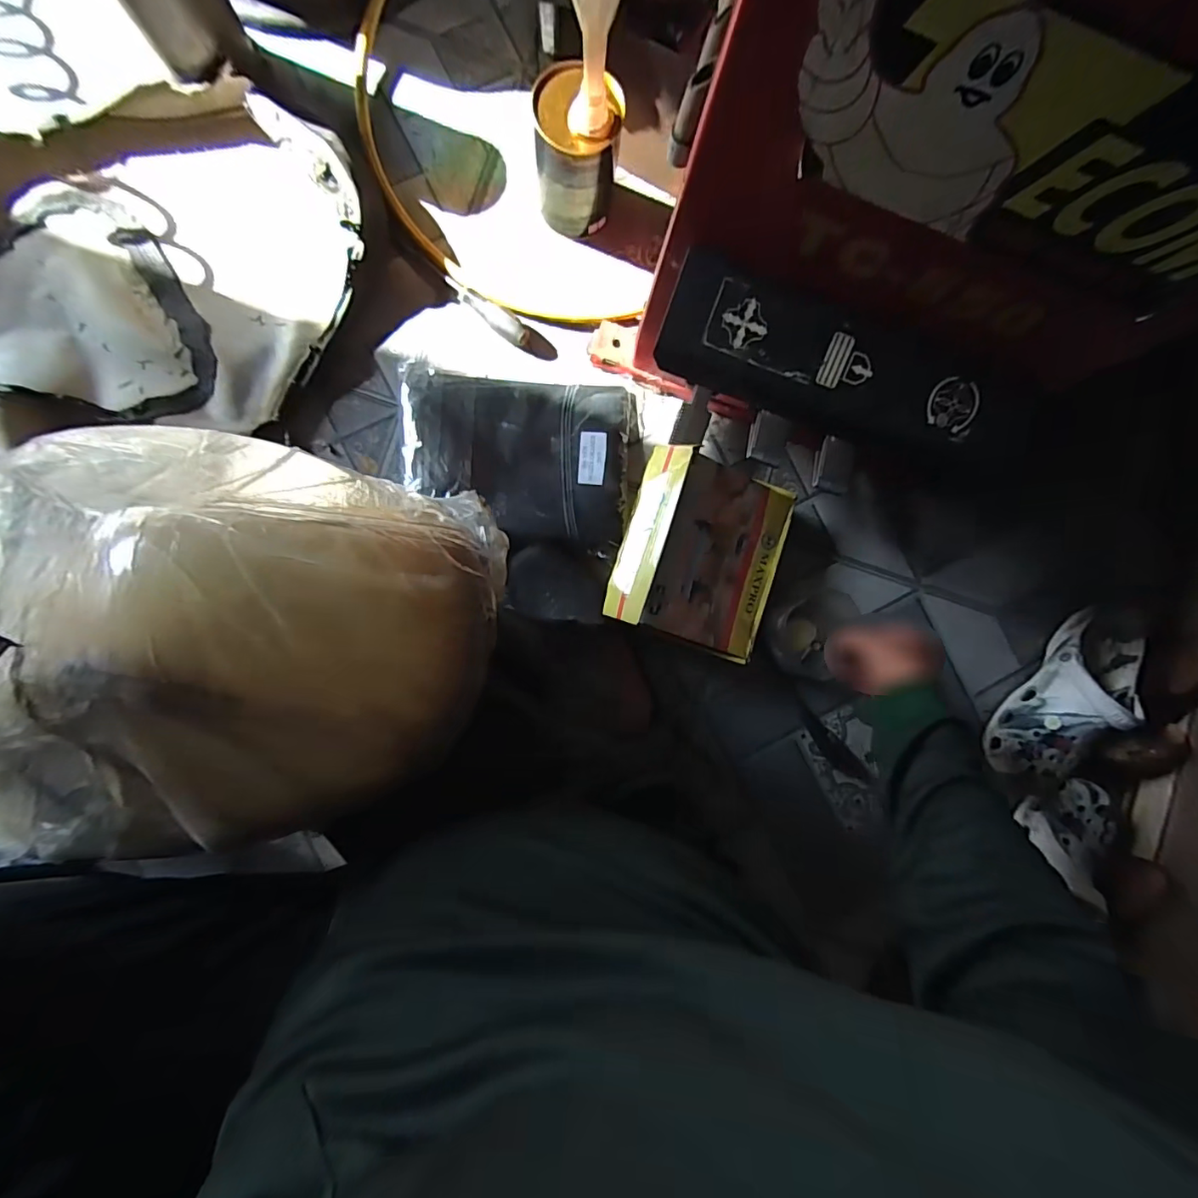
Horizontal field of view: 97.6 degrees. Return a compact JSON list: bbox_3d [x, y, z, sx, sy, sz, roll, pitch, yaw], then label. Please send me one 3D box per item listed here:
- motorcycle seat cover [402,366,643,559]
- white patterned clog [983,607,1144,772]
[{"bbox_3d":[-0.106,-0.186,0.677,0.302,0.039,0.219,7,87,-5],"label":"motorcycle seat cover"},{"bbox_3d":[0.651,0.132,0.708,0.110,0.102,0.280,38,85,-2],"label":"white patterned clog"}]

